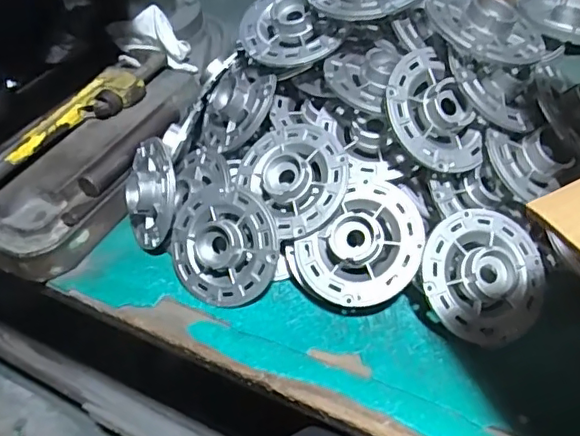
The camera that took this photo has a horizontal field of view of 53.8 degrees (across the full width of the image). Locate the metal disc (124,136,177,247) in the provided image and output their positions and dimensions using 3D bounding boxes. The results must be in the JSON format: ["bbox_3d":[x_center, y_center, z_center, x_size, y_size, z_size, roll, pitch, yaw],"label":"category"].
[{"bbox_3d":[-0.142,-0.024,0.572,0.028,0.108,0.083,3,-1,-38],"label":"metal disc"}]

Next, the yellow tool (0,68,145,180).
[{"bbox_3d":[-0.263,-0.099,0.633,0.045,0.030,0.227,29,55,31],"label":"yellow tool"}]

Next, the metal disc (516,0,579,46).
[{"bbox_3d":[0.394,-0.281,0.794,0.136,0.033,0.137,-1,45,7],"label":"metal disc"}]

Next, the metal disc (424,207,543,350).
[{"bbox_3d":[0.162,0.047,0.471,0.108,0.023,0.109,4,75,-14],"label":"metal disc"}]

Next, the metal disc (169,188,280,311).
[{"bbox_3d":[-0.063,0.026,0.520,0.105,0.105,0.025,21,7,23],"label":"metal disc"}]

